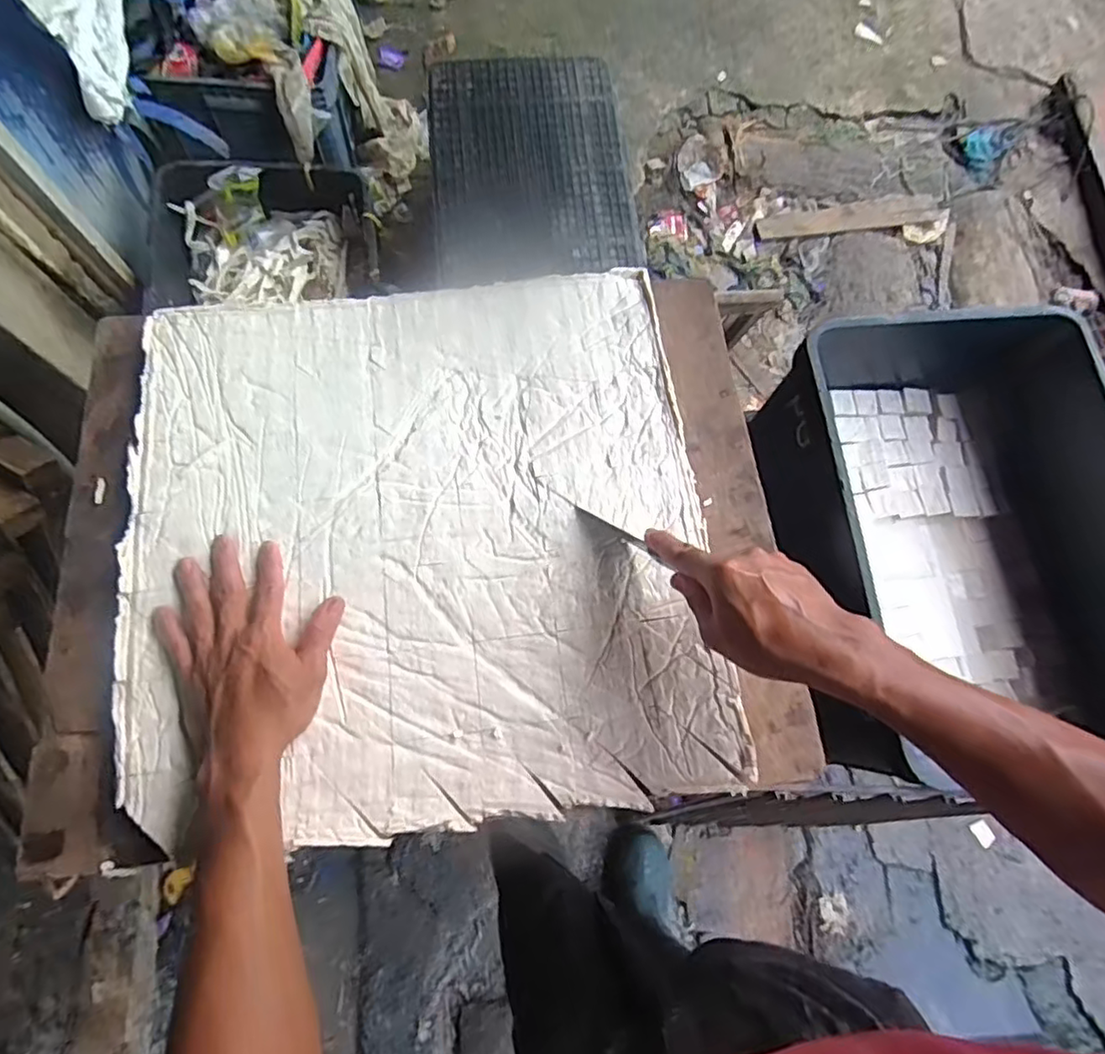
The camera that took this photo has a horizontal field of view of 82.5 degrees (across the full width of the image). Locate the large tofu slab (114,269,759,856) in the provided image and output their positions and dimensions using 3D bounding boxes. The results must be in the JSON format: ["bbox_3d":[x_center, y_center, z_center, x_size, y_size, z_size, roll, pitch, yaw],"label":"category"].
[{"bbox_3d":[-0.111,-0.003,0.540,0.468,0.018,0.475,-6,72,-4],"label":"large tofu slab"}]

